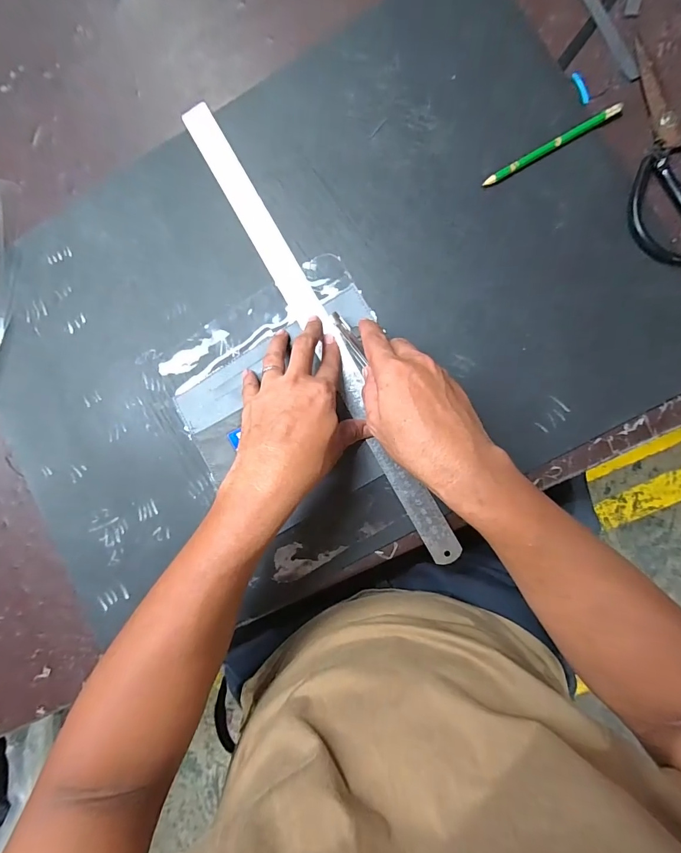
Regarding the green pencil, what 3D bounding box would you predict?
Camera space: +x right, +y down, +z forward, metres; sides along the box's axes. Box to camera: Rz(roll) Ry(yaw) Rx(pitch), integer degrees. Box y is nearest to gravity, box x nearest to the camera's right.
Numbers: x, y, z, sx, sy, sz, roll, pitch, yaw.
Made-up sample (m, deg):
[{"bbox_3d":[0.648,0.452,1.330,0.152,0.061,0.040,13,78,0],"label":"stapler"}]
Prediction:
[{"bbox_3d":[0.198,-0.264,0.371,0.136,0.006,0.010,-27,86,5],"label":"green pencil"}]

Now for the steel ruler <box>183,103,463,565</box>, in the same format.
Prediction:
[{"bbox_3d":[-0.023,-0.103,0.394,0.034,0.004,0.520,-29,85,0],"label":"steel ruler"}]

